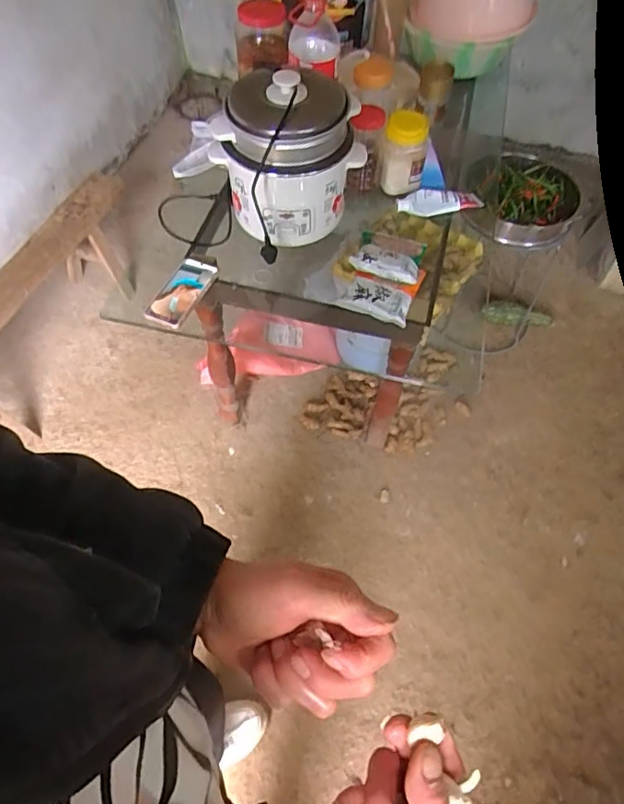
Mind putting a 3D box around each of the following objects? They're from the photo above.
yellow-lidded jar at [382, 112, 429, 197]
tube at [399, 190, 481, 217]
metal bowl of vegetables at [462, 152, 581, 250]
[{"bbox_3d":[0.208,-0.558,1.191,0.095,0.151,0.104,1,60,-1],"label":"yellow-lidded jar"},{"bbox_3d":[0.288,-0.453,1.208,0.200,0.038,0.056,-8,60,-6],"label":"tube"},{"bbox_3d":[0.582,-0.580,1.474,0.299,0.123,0.302,13,60,6],"label":"metal bowl of vegetables"}]

